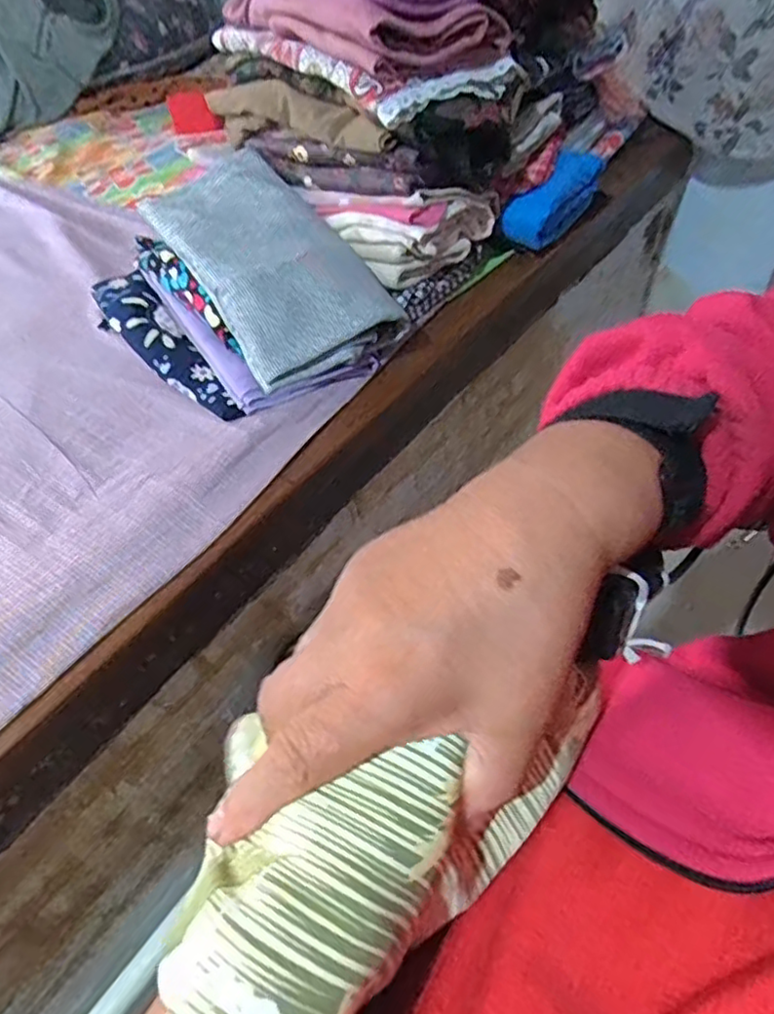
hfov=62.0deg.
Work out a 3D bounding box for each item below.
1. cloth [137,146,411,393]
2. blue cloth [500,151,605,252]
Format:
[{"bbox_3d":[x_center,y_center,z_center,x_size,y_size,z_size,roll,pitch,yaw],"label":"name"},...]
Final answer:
[{"bbox_3d":[-0.126,-0.266,0.660,0.163,0.053,0.320,-27,64,-17],"label":"cloth"},{"bbox_3d":[0.221,-0.401,0.819,0.067,0.070,0.198,23,54,25],"label":"blue cloth"}]

